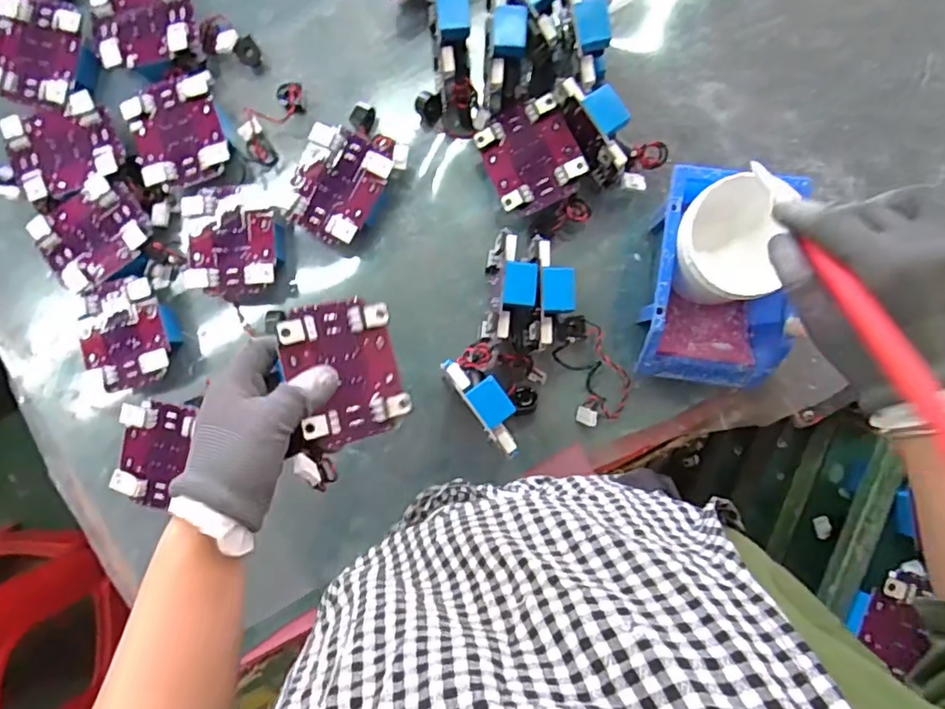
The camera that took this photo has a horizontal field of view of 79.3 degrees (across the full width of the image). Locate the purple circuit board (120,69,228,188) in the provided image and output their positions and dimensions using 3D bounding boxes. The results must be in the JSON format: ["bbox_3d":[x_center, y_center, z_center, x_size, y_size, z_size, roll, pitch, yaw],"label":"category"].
[{"bbox_3d":[-0.278,-0.208,0.534,0.084,0.013,0.093,-16,90,-2],"label":"purple circuit board"}]

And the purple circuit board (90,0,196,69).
[{"bbox_3d":[-0.310,-0.315,0.536,0.092,0.012,0.078,-10,86,-1],"label":"purple circuit board"}]

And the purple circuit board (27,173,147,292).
[{"bbox_3d":[-0.360,-0.111,0.535,0.094,0.013,0.082,-36,86,-3],"label":"purple circuit board"}]

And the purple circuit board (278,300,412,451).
[{"bbox_3d":[-0.089,0.011,0.408,0.081,0.016,0.100,-15,88,-33],"label":"purple circuit board"}]

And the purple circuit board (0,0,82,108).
[{"bbox_3d":[-0.414,-0.285,0.538,0.078,0.011,0.093,14,86,1],"label":"purple circuit board"}]

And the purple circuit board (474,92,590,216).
[{"bbox_3d":[0.054,-0.181,0.518,0.082,0.012,0.094,-24,80,13],"label":"purple circuit board"}]

